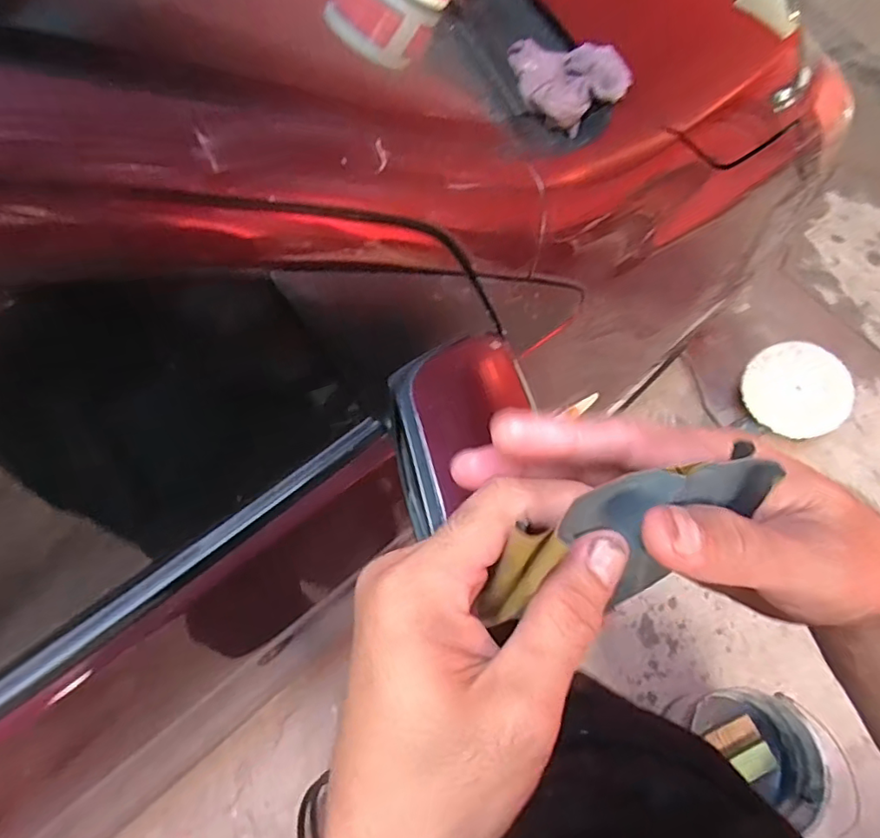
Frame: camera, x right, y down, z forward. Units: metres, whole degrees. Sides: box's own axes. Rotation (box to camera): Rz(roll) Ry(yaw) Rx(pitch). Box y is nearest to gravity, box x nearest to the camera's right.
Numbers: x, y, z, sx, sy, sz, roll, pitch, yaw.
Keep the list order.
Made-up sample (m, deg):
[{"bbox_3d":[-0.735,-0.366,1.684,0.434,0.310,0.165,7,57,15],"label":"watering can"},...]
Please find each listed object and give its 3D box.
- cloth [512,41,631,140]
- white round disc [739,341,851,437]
[{"bbox_3d":[0.132,-0.353,0.583,0.131,0.043,0.100,-21,69,-12],"label":"cloth"},{"bbox_3d":[0.936,-0.077,1.495,0.232,0.029,0.250,-3,83,23],"label":"white round disc"}]

